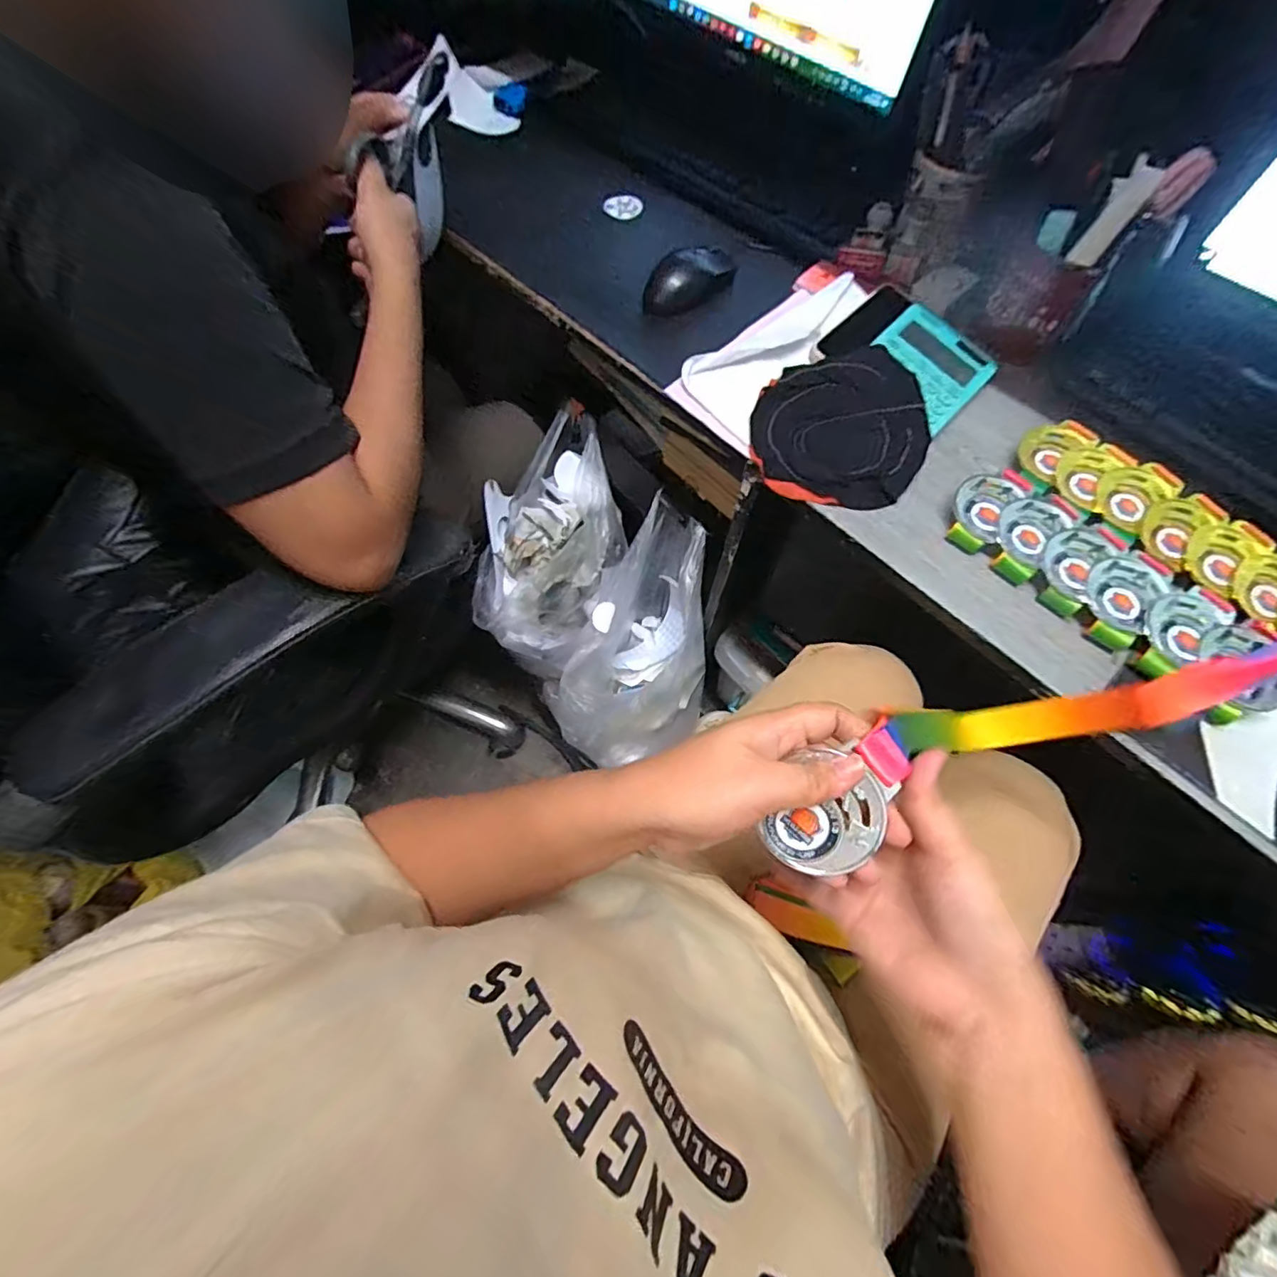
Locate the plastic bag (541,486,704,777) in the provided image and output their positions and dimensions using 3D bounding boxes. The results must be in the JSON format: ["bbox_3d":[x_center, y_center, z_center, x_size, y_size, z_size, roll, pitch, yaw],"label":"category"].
[{"bbox_3d":[0.010,0.005,0.746,0.176,0.241,0.269,14,65,5],"label":"plastic bag"}]

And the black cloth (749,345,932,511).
[{"bbox_3d":[0.180,-0.192,0.496,0.147,0.034,0.150,10,65,3],"label":"black cloth"}]

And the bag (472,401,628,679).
[{"bbox_3d":[-0.112,-0.129,0.752,0.181,0.154,0.306,9,65,3],"label":"bag"}]

